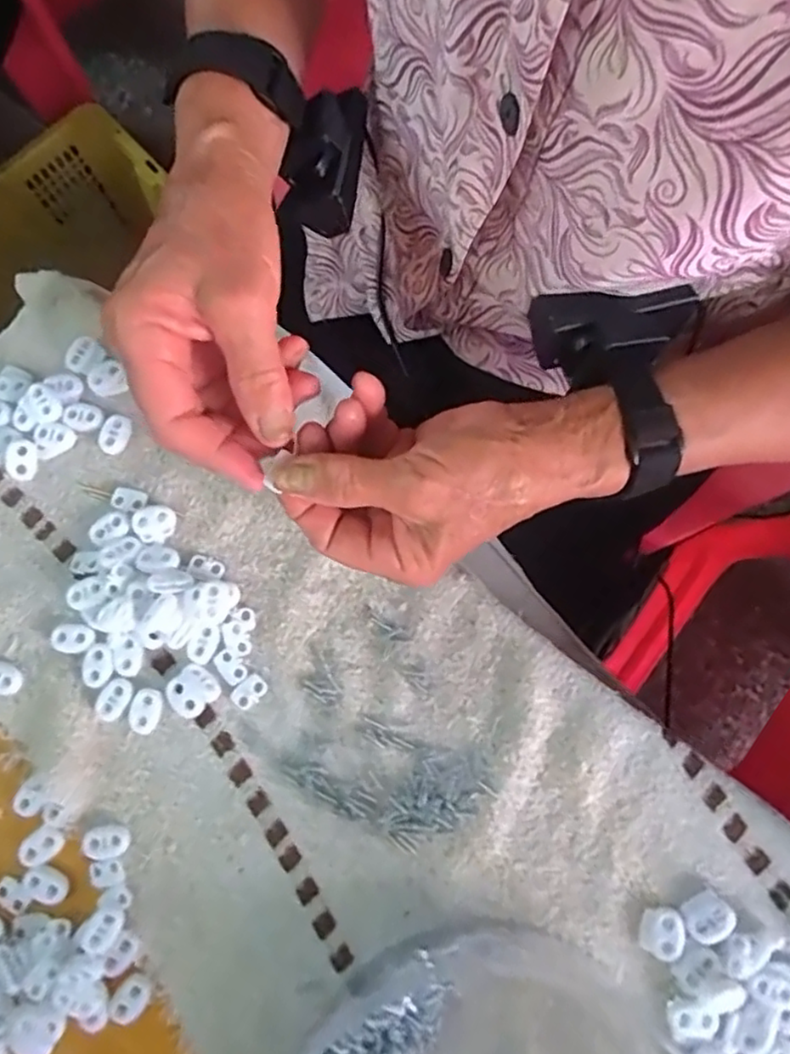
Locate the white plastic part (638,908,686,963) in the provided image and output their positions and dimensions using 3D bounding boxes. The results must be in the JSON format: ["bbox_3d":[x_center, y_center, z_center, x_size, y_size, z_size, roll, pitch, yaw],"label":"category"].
[{"bbox_3d":[0.125,0.191,0.305,0.019,0.006,0.021,6,79,3],"label":"white plastic part"}]

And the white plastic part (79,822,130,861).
[{"bbox_3d":[-0.144,0.156,0.323,0.024,0.004,0.015,-9,78,0],"label":"white plastic part"}]

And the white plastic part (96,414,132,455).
[{"bbox_3d":[-0.156,-0.051,0.361,0.015,0.006,0.022,26,80,7],"label":"white plastic part"}]

